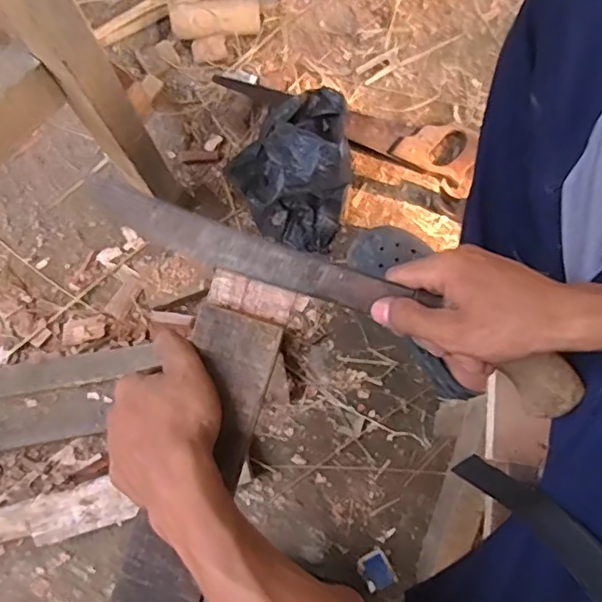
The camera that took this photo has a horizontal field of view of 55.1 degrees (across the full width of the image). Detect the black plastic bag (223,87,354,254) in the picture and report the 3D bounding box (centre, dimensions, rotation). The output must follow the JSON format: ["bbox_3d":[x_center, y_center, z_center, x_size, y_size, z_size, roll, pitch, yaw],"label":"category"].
[{"bbox_3d":[-0.007,-0.193,0.793,0.157,0.134,0.192,20,76,4],"label":"black plastic bag"}]

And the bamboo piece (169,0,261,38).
[{"bbox_3d":[-0.133,-0.440,0.900,0.138,0.046,0.052,-8,76,-4],"label":"bamboo piece"}]

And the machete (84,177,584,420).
[{"bbox_3d":[0.027,-0.006,0.396,0.355,0.028,0.035,23,76,-2],"label":"machete"}]

